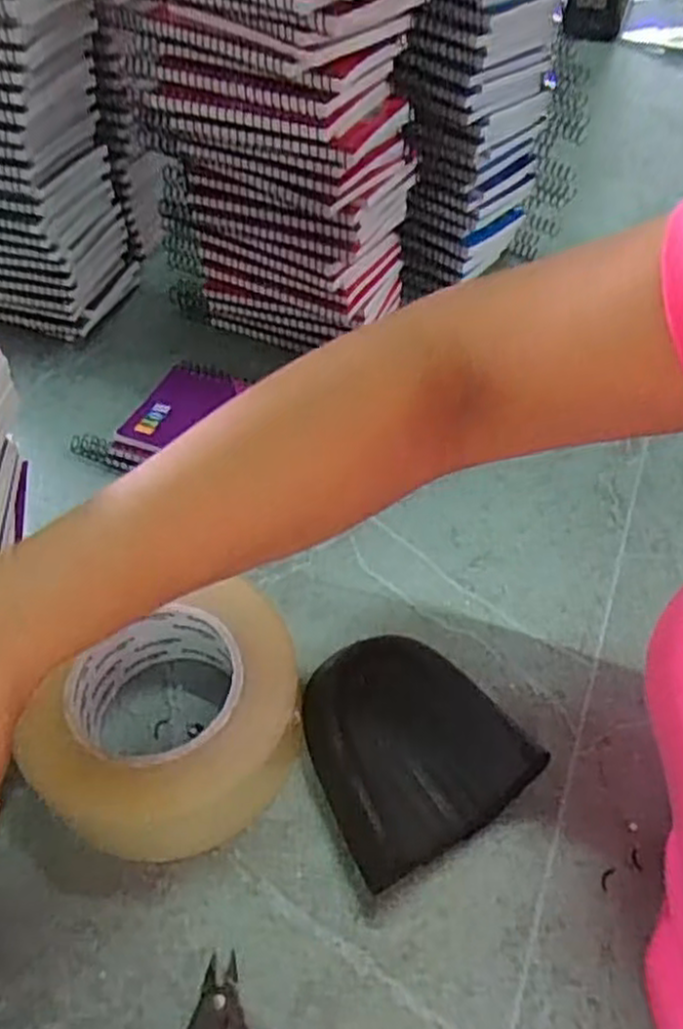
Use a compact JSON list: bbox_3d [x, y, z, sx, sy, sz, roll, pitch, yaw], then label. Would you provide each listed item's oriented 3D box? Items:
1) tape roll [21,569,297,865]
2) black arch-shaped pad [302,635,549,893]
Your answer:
[{"bbox_3d":[-0.081,0.094,0.362,0.120,0.052,0.122,0,49,0],"label":"tape roll"},{"bbox_3d":[0.031,0.111,0.366,0.094,0.026,0.102,-23,53,-18],"label":"black arch-shaped pad"}]

